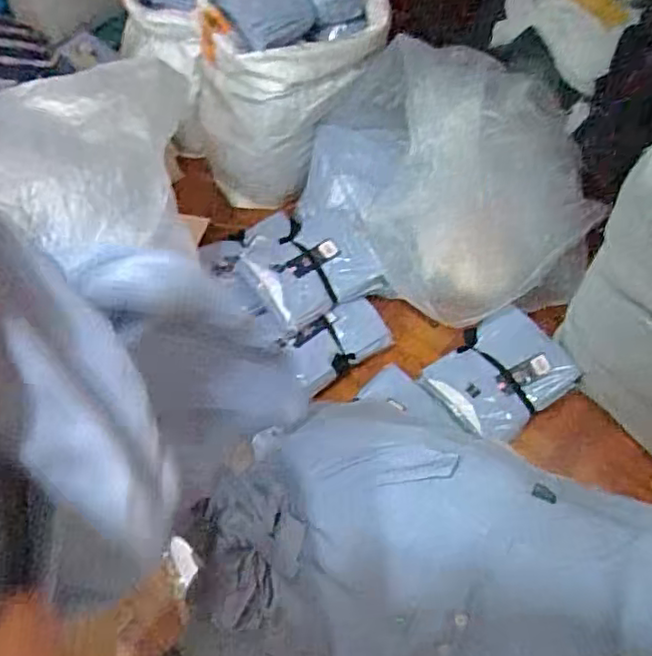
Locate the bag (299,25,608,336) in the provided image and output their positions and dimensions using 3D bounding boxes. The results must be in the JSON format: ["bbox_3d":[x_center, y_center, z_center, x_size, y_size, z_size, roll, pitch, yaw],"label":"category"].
[{"bbox_3d":[0.234,-0.297,1.363,0.553,0.343,0.454,-2,60,1],"label":"bag"}]

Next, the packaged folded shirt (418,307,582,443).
[{"bbox_3d":[0.352,0.093,1.329,0.259,0.053,0.222,-34,65,-16],"label":"packaged folded shirt"}]

